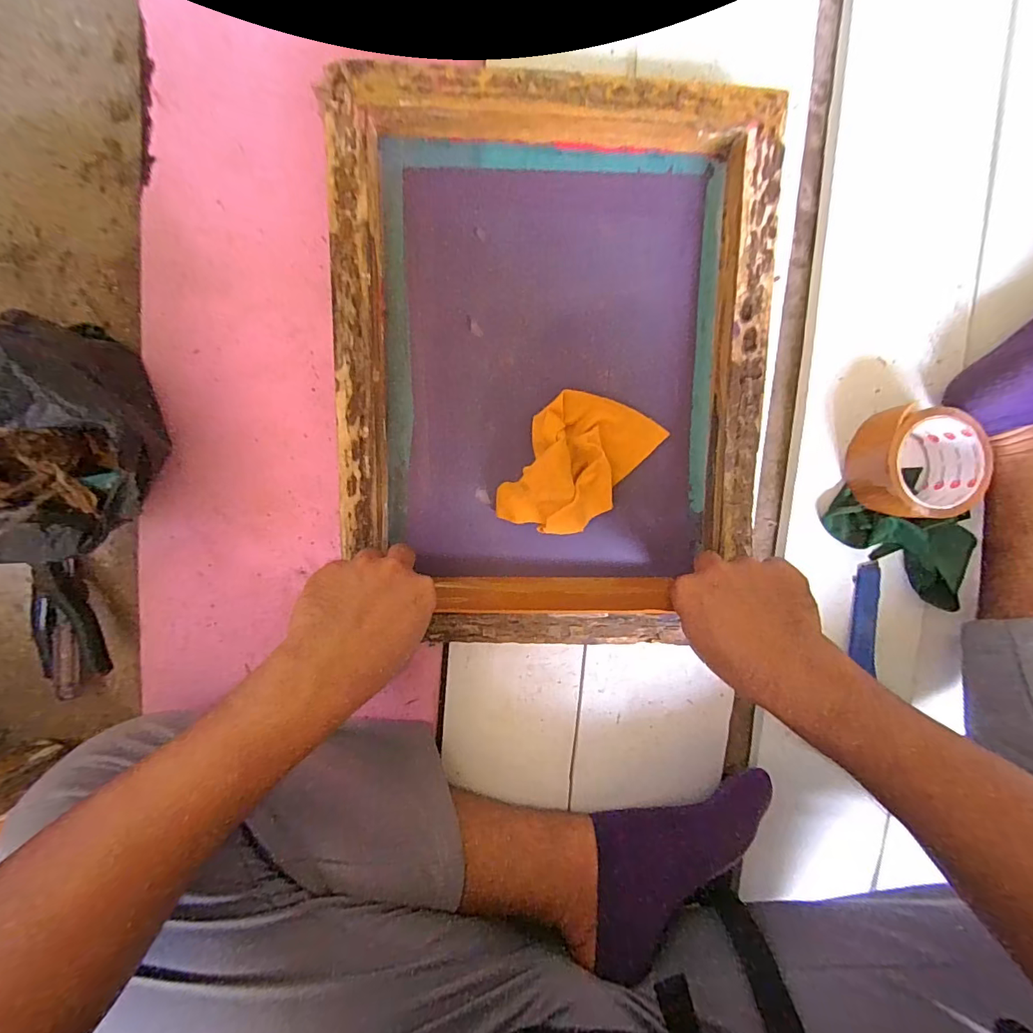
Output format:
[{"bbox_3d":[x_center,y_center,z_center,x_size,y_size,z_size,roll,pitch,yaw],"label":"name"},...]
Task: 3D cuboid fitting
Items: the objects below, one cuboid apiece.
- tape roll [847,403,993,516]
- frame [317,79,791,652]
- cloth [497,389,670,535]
[{"bbox_3d":[0.368,-0.050,0.419,0.098,0.054,0.099,0,97,-3],"label":"tape roll"},{"bbox_3d":[0.029,-0.114,0.395,0.347,0.050,0.442,0,97,-3],"label":"frame"},{"bbox_3d":[0.055,-0.041,0.407,0.112,0.036,0.139,27,95,-6],"label":"cloth"}]

